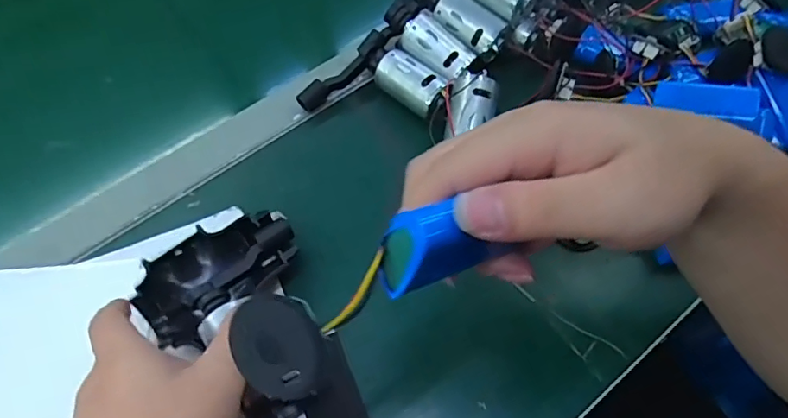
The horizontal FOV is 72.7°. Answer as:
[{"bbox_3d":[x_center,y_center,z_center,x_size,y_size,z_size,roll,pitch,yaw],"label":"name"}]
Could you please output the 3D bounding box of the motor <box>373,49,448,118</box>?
[{"bbox_3d":[0.014,-0.099,0.430,0.027,0.032,0.064,-41,68,-19],"label":"motor"}]

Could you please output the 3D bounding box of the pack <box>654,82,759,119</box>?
[{"bbox_3d":[0.226,-0.080,0.389,0.065,0.015,0.024,16,59,29],"label":"pack"}]

